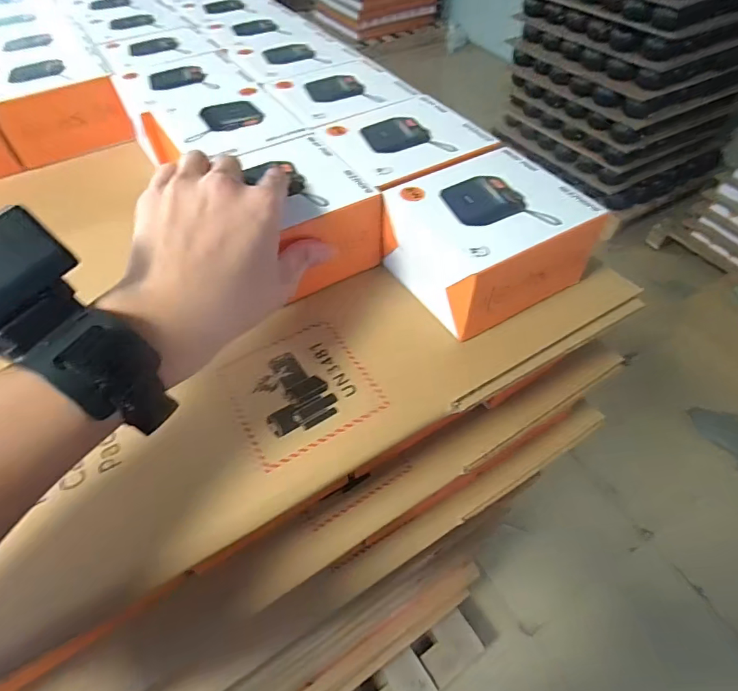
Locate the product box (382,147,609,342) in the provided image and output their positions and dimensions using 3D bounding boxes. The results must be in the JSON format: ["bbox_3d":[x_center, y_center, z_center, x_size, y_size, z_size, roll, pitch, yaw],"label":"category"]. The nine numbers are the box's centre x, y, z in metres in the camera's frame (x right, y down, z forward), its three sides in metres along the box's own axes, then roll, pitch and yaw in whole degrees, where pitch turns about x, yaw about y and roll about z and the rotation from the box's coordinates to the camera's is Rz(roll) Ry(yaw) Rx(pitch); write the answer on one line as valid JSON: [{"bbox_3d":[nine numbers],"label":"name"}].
[{"bbox_3d":[0.081,-0.073,0.311,0.118,0.058,0.106,-26,56,-18],"label":"product box"}]

